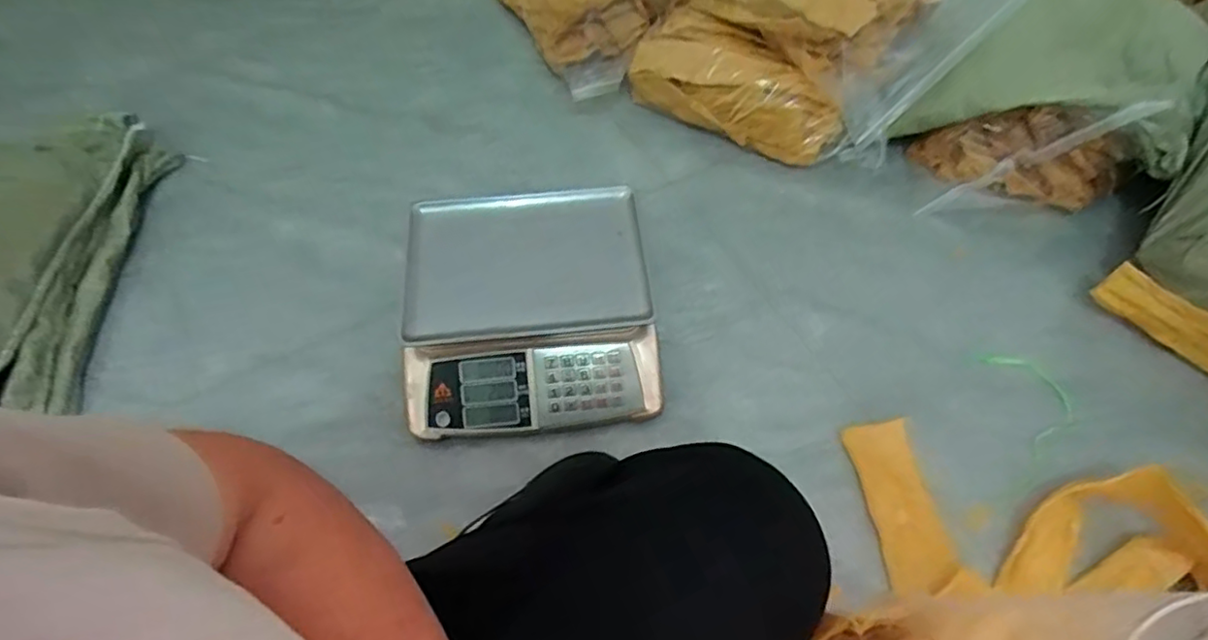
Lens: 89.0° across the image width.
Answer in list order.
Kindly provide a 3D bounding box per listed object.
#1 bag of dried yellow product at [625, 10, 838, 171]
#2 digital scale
[{"bbox_3d":[0.226,-0.397,1.065,0.375,0.153,0.119,26,62,16],"label":"bag of dried yellow product"},{"bbox_3d":[-0.105,-0.015,0.868,0.336,0.121,0.339,-6,58,-3],"label":"digital scale"}]

